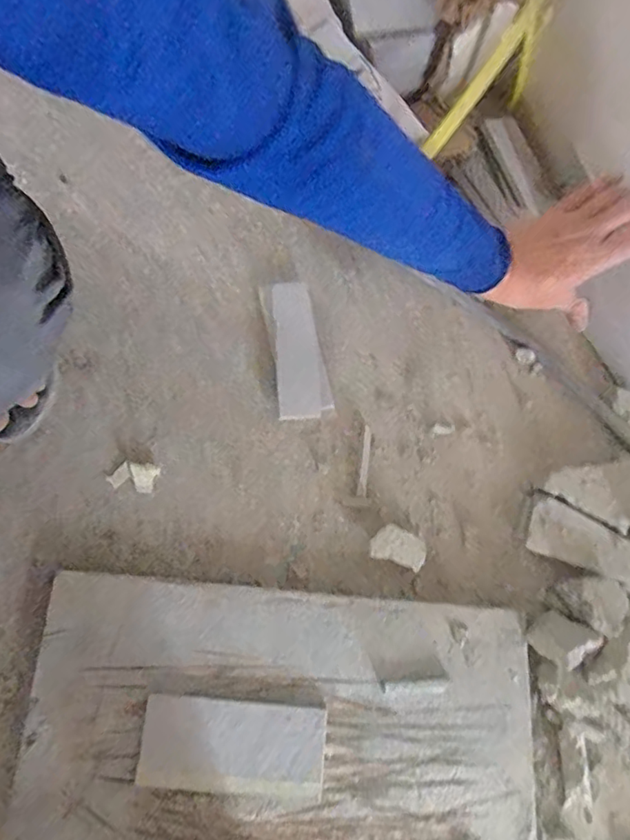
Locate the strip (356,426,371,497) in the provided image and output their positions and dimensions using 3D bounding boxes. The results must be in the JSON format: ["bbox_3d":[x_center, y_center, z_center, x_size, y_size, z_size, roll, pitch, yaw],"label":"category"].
[{"bbox_3d":[0.050,0.041,0.542,0.008,0.004,0.071,8,73,1],"label":"strip"}]

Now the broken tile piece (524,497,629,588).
[{"bbox_3d":[0.271,0.125,0.508,0.147,0.028,0.050,24,74,6],"label":"broken tile piece"}]

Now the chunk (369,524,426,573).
[{"bbox_3d":[0.077,0.119,0.506,0.050,0.026,0.032,16,74,4],"label":"chunk"}]

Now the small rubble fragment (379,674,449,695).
[{"bbox_3d":[0.085,0.225,0.459,0.058,0.006,0.014,-6,73,-3],"label":"small rubble fragment"}]

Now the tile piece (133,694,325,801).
[{"bbox_3d":[-0.067,0.266,0.443,0.147,0.011,0.065,5,73,0],"label":"tile piece"}]

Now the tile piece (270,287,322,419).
[{"bbox_3d":[-0.021,-0.073,0.571,0.043,0.013,0.151,-4,73,-3],"label":"tile piece"}]

